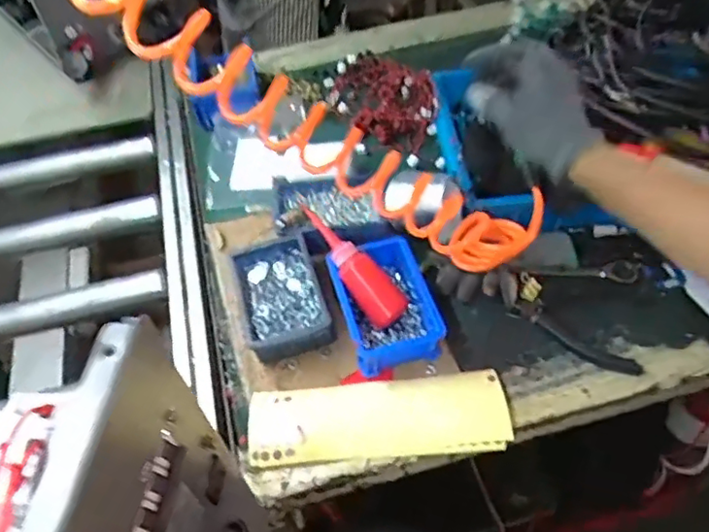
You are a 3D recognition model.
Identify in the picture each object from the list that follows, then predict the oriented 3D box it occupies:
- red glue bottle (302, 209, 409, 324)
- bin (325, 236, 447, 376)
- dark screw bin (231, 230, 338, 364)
[{"bbox_3d":[-0.004,-0.005,0.686,0.039,0.040,0.163,-37,86,-25],"label":"red glue bottle"},{"bbox_3d":[0.034,0.043,0.689,0.101,0.063,0.144,-17,53,-9],"label":"bin"},{"bbox_3d":[-0.086,0.037,0.710,0.097,0.051,0.155,-14,53,-7],"label":"dark screw bin"}]

